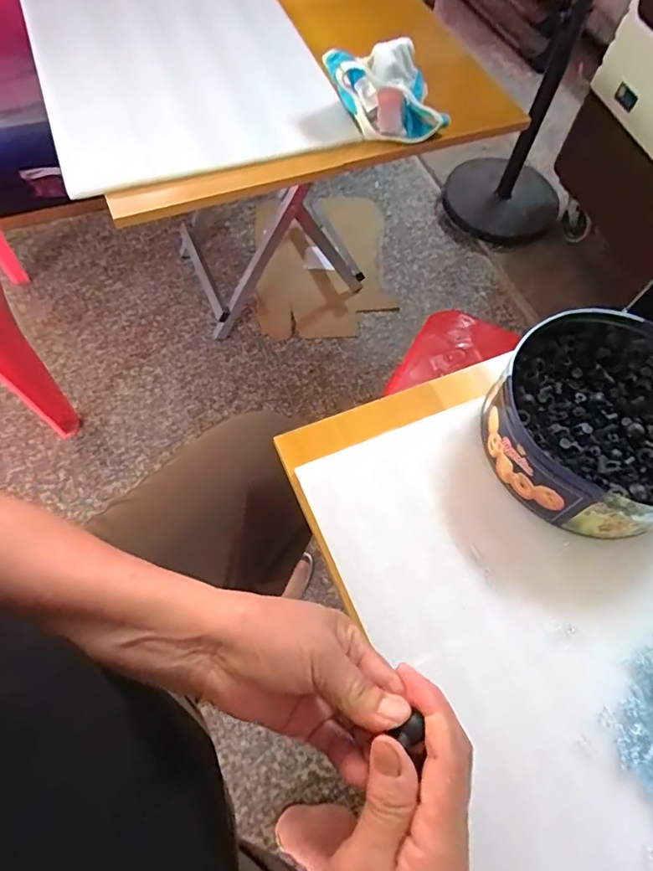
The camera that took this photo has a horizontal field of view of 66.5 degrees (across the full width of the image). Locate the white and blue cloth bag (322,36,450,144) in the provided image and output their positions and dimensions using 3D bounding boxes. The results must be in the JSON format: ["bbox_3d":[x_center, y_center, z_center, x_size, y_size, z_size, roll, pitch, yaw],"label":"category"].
[{"bbox_3d":[0.078,-0.457,0.660,0.158,0.071,0.113,3,64,-3],"label":"white and blue cloth bag"}]

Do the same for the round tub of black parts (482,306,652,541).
[{"bbox_3d":[0.253,-0.020,0.448,0.189,0.070,0.217,30,66,10],"label":"round tub of black parts"}]

